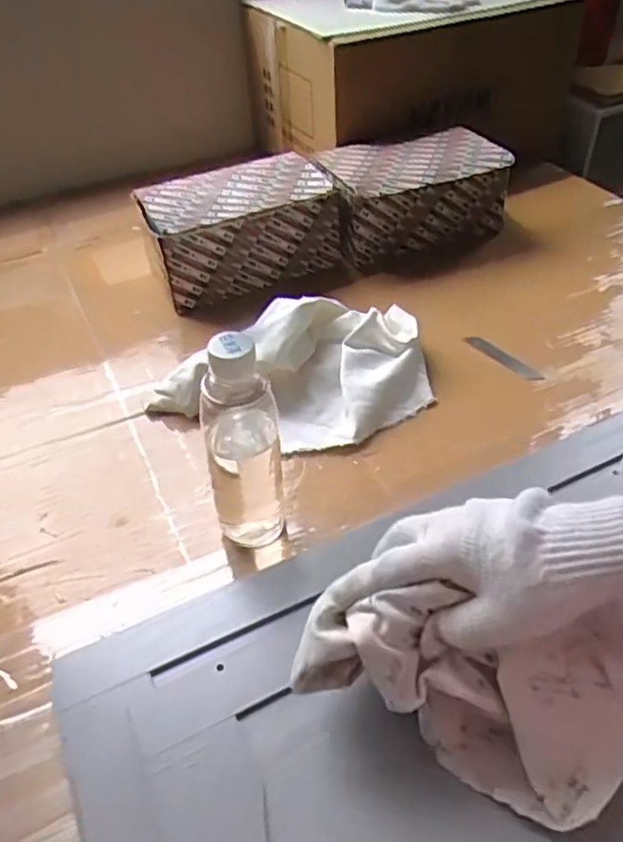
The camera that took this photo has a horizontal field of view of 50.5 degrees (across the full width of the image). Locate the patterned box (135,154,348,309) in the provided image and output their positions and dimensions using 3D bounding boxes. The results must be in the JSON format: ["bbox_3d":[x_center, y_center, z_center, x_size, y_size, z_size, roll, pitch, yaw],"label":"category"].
[{"bbox_3d":[-0.091,-0.249,0.860,0.229,0.111,0.137,-19,44,-17],"label":"patterned box"}]

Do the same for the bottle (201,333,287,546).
[{"bbox_3d":[-0.056,0.012,0.515,0.057,0.193,0.057,-12,42,-10],"label":"bottle"}]

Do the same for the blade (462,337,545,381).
[{"bbox_3d":[0.208,-0.068,0.720,0.017,0.004,0.097,-39,55,-16],"label":"blade"}]

